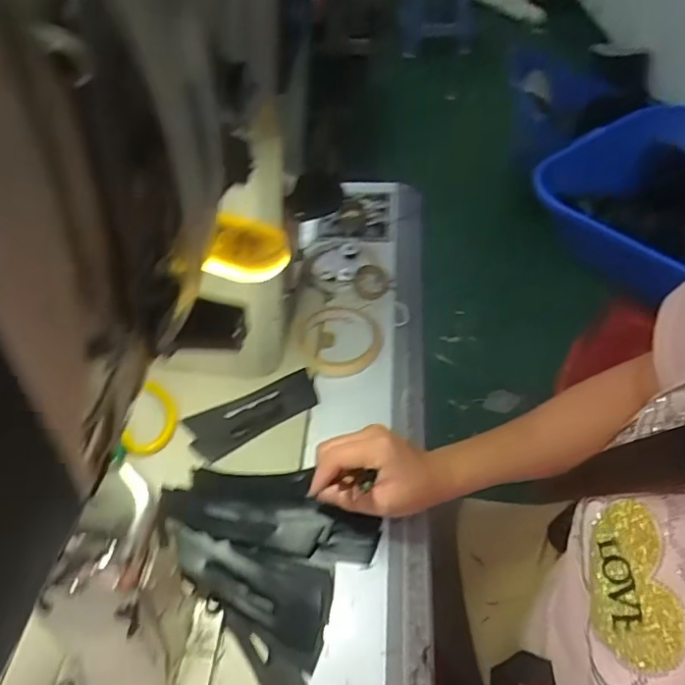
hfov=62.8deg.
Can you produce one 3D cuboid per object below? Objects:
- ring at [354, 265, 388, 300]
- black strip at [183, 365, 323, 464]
[{"bbox_3d":[0.034,-0.072,0.660,0.040,0.017,0.044,-1,47,1],"label":"ring"},{"bbox_3d":[-0.083,0.066,0.540,0.131,0.005,0.047,-23,65,-30],"label":"black strip"}]

